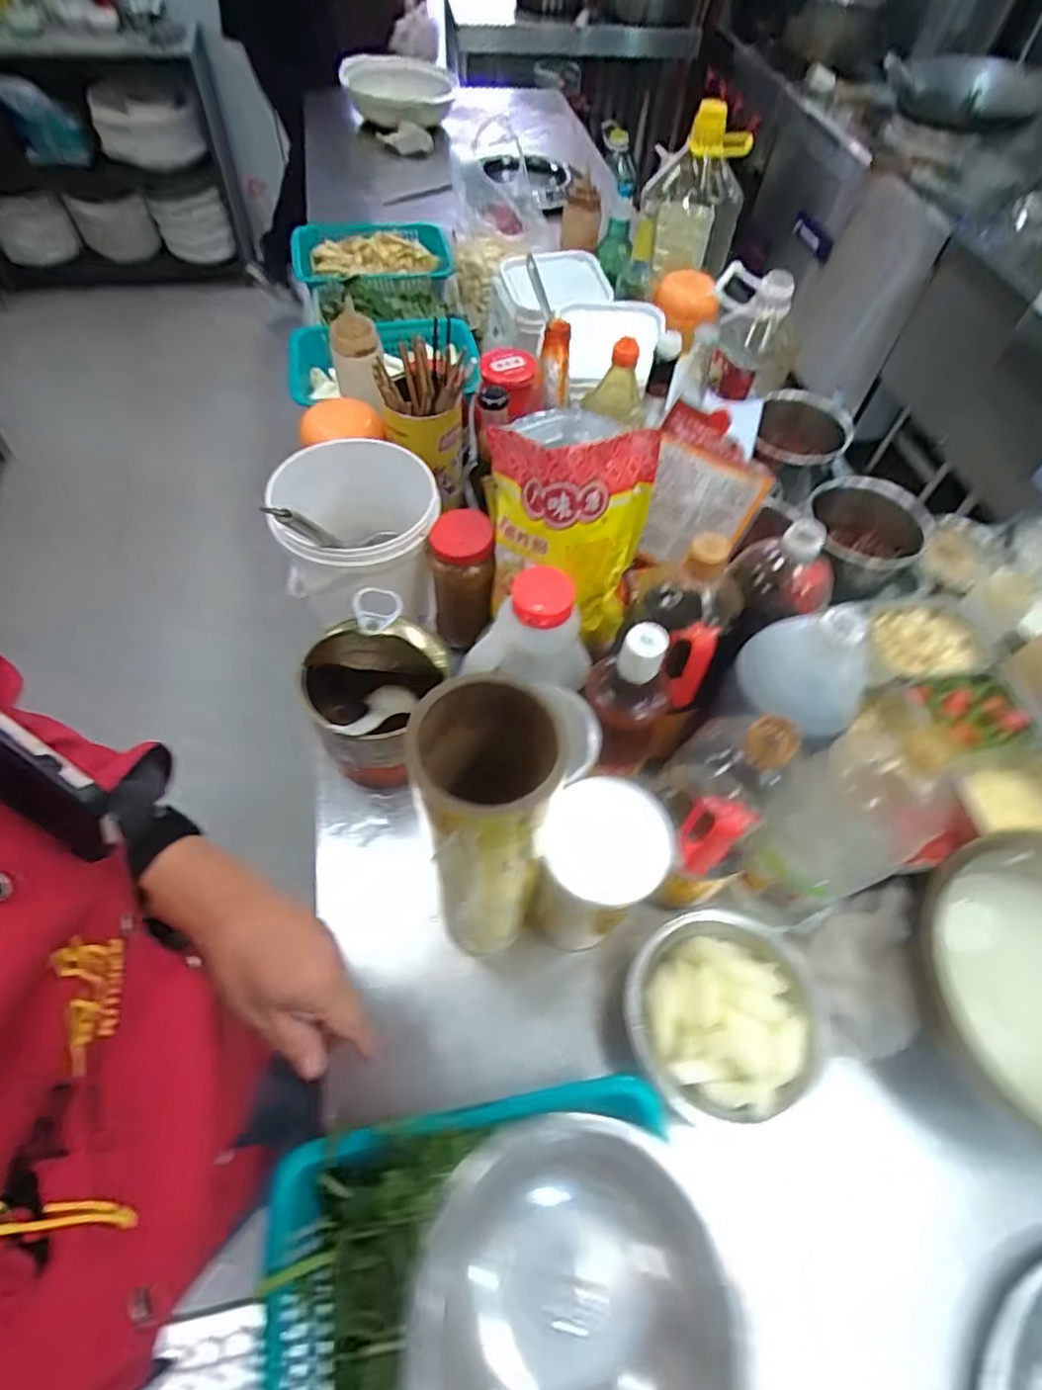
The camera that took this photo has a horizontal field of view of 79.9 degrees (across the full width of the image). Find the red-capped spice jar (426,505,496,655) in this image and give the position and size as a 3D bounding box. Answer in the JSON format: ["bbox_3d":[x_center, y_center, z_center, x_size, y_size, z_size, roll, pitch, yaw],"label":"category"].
[{"bbox_3d":[-0.069,-0.130,0.732,0.069,0.152,0.082,-9,59,-9],"label":"red-capped spice jar"}]

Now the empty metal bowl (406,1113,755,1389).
[{"bbox_3d":[0.031,0.326,0.331,0.164,0.068,0.161,2,58,-3],"label":"empty metal bowl"}]

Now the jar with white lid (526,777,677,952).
[{"bbox_3d":[0.060,0.163,0.566,0.094,0.204,0.099,2,58,-3],"label":"jar with white lid"}]

